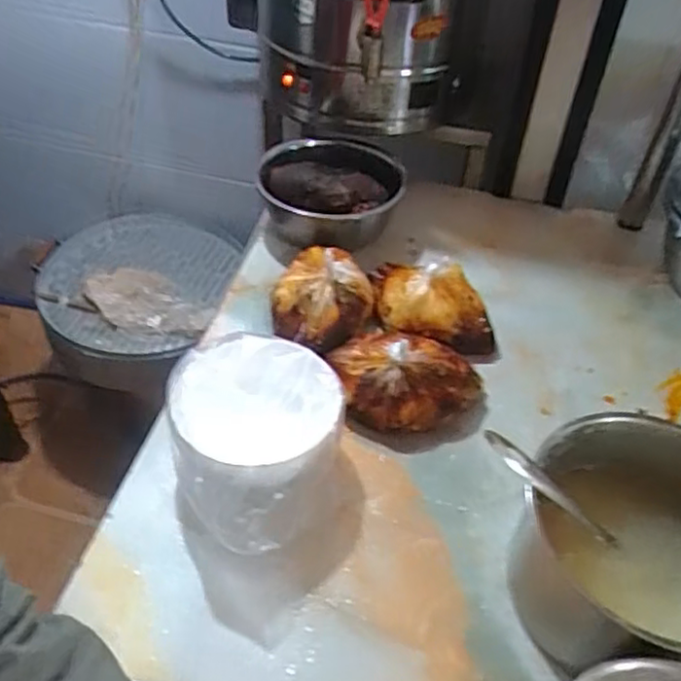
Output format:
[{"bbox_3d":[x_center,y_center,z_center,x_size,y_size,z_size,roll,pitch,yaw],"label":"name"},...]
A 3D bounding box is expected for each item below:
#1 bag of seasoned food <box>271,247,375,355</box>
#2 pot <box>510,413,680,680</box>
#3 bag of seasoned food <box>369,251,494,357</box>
[{"bbox_3d":[-0.021,-0.055,0.807,0.117,0.066,0.162,11,45,4],"label":"bag of seasoned food"},{"bbox_3d":[0.247,0.172,0.561,0.194,0.127,0.194,3,45,-3],"label":"pot"},{"bbox_3d":[0.109,-0.044,0.812,0.173,0.071,0.097,18,46,11],"label":"bag of seasoned food"}]

